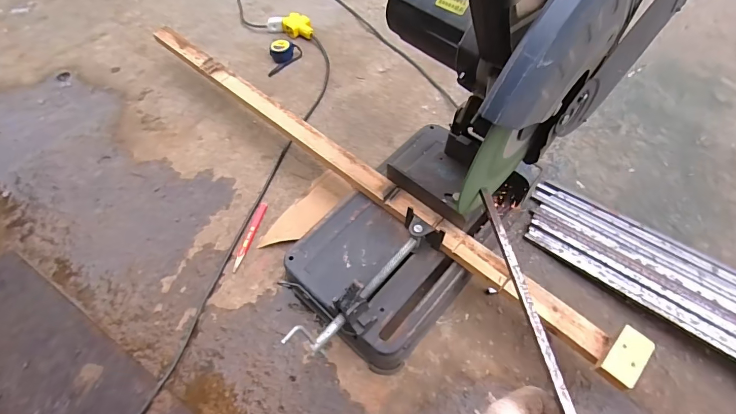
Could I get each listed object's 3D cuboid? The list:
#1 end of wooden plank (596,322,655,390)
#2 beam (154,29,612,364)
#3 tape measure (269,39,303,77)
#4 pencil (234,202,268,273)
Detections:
[{"bbox_3d":[0.356,0.206,0.536,0.042,0.019,0.080,38,65,22],"label":"end of wooden plank"},{"bbox_3d":[-0.066,-0.098,0.756,1.100,0.033,0.049,36,65,21],"label":"beam"},{"bbox_3d":[-0.223,-0.407,1.042,0.089,0.044,0.104,-7,59,-3],"label":"tape measure"},{"bbox_3d":[-0.233,0.056,0.773,0.019,0.004,0.155,11,58,8],"label":"pencil"}]

